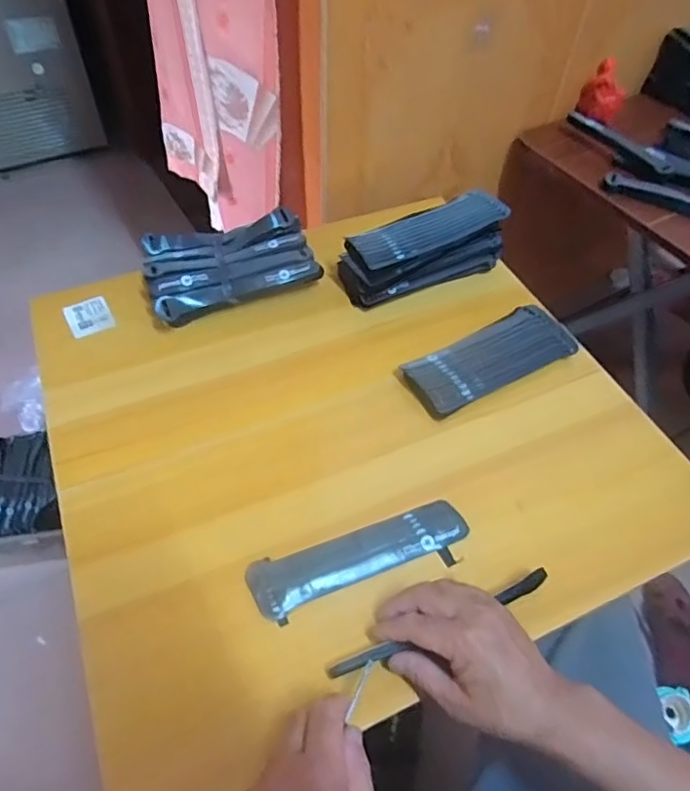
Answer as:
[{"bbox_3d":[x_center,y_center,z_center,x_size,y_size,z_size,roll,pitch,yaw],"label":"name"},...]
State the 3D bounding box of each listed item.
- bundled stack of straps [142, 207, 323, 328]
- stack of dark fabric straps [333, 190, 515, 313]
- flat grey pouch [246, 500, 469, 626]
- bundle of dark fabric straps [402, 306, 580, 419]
[{"bbox_3d":[-0.143,-0.169,0.696,0.205,0.047,0.129,-16,55,-14],"label":"bundled stack of straps"},{"bbox_3d":[0.100,-0.189,0.714,0.211,0.080,0.080,-21,57,-17],"label":"stack of dark fabric straps"},{"bbox_3d":[0.016,0.146,0.502,0.199,0.012,0.055,-15,55,-13],"label":"flat grey pouch"},{"bbox_3d":[0.168,-0.044,0.648,0.208,0.022,0.078,-24,57,-19],"label":"bundle of dark fabric straps"}]

